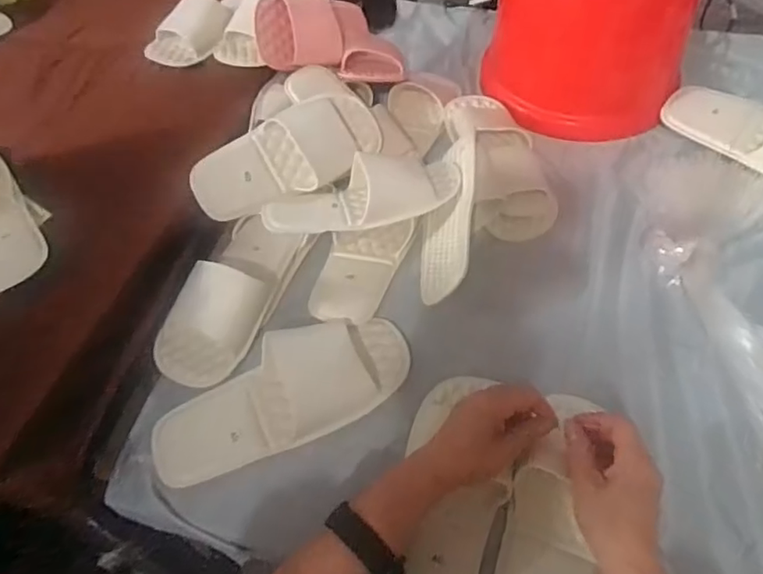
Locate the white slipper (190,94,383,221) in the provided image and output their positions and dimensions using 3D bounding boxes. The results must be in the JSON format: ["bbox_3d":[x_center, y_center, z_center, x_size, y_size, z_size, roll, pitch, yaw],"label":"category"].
[{"bbox_3d":[-0.106,-0.153,0.702,0.235,0.051,0.109,-27,91,-14],"label":"white slipper"}]

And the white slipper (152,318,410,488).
[{"bbox_3d":[-0.097,0.102,0.590,0.272,0.058,0.105,-21,54,-12],"label":"white slipper"}]

